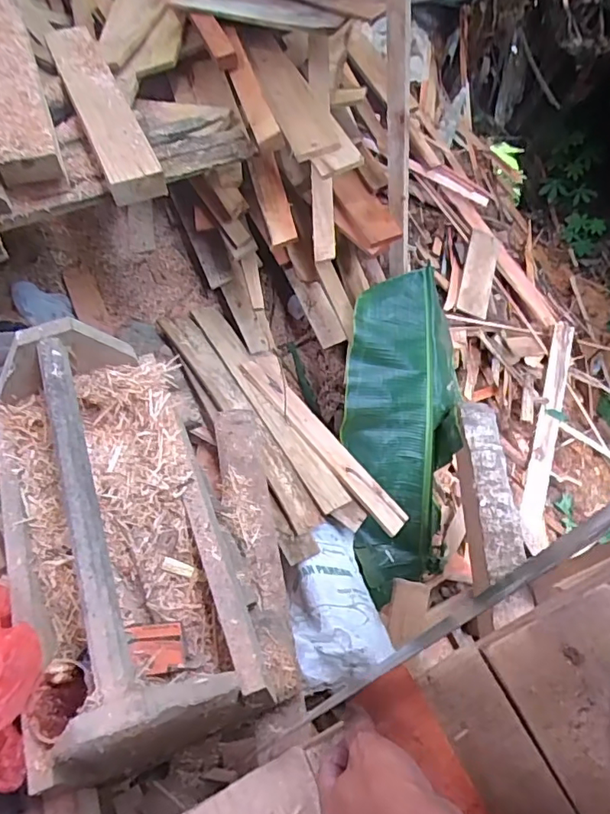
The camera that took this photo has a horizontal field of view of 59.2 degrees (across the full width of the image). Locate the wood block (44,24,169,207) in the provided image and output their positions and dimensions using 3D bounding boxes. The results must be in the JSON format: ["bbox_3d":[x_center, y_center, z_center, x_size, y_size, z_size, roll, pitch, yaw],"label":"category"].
[{"bbox_3d":[-0.541,-0.808,1.407,0.125,0.069,0.748,-23,66,-11],"label":"wood block"}]

